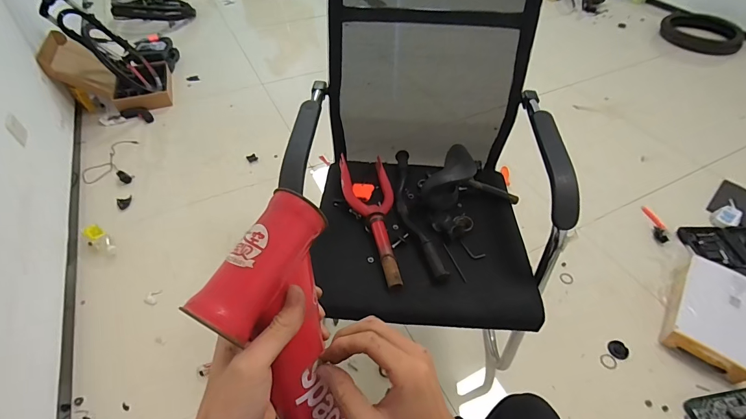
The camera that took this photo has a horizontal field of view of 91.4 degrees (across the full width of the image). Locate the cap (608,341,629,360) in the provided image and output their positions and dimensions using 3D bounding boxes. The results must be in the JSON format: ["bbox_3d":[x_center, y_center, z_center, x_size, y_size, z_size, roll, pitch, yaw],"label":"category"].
[{"bbox_3d":[0.742,0.424,1.101,0.056,0.006,0.057,-1,51,1],"label":"cap"}]

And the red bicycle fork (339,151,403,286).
[{"bbox_3d":[-0.002,0.011,0.824,0.117,0.038,0.375,-6,49,-6],"label":"red bicycle fork"}]

